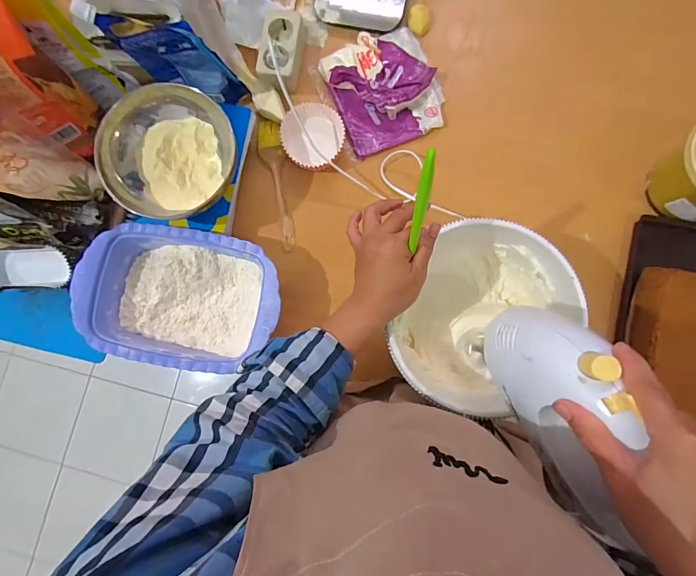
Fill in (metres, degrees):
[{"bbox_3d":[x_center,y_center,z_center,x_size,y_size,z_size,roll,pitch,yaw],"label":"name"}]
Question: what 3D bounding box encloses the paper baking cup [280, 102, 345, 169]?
[{"bbox_3d":[-0.051,-0.222,0.564,0.088,0.030,0.091,0,83,3],"label":"paper baking cup"}]

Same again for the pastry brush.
[{"bbox_3d":[-0.106,-0.160,0.579,0.038,0.021,0.205,-11,83,2],"label":"pastry brush"}]

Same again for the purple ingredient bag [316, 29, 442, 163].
[{"bbox_3d":[0.056,-0.303,0.571,0.156,0.043,0.169,-21,82,1],"label":"purple ingredient bag"}]

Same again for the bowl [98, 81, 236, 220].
[{"bbox_3d":[-0.230,-0.175,0.501,0.163,0.061,0.166,0,83,3],"label":"bowl"}]

